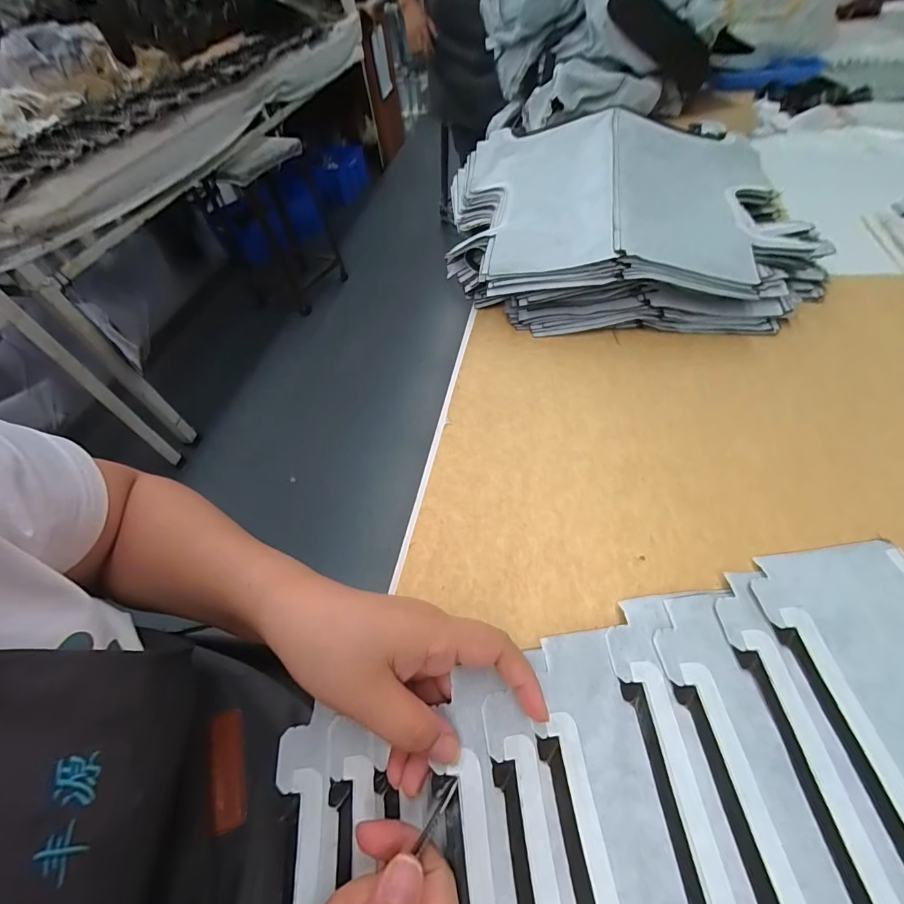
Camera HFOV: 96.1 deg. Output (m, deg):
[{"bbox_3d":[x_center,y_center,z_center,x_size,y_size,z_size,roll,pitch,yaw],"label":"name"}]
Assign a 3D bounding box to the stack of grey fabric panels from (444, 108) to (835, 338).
[{"bbox_3d":[0.187,-0.269,0.460,0.382,0.098,0.318,0,53,5],"label":"stack of grey fabric panels"}]

